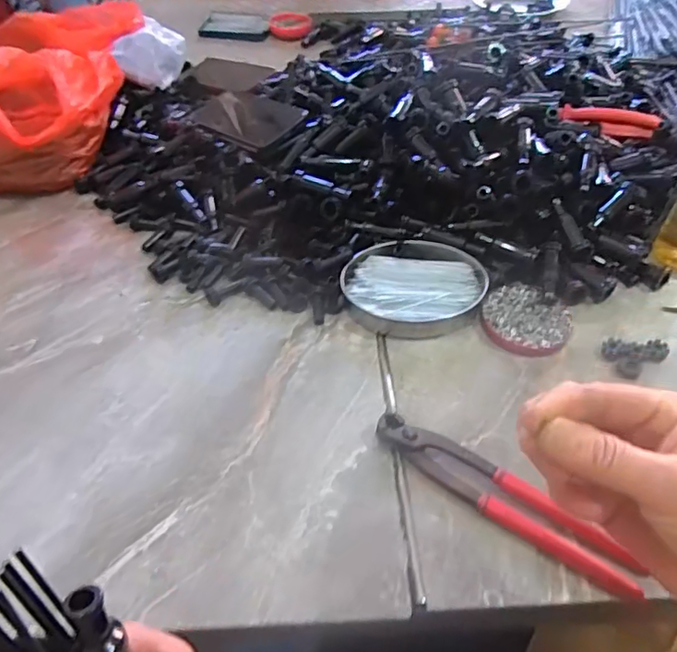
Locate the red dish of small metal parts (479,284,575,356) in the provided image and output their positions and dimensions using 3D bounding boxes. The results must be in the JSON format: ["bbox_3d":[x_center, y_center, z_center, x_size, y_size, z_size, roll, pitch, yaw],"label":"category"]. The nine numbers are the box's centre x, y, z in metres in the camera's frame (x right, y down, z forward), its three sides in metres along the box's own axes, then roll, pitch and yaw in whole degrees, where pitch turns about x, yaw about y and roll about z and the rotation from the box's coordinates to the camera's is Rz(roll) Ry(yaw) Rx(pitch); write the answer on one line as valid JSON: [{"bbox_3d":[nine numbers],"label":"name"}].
[{"bbox_3d":[0.176,-0.006,0.517,0.079,0.012,0.079,0,47,0],"label":"red dish of small metal parts"}]

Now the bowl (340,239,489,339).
[{"bbox_3d":[0.073,-0.038,0.538,0.133,0.028,0.106,7,47,6],"label":"bowl"}]

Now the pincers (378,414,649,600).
[{"bbox_3d":[0.115,0.122,0.394,0.194,0.020,0.033,31,54,25],"label":"pincers"}]

